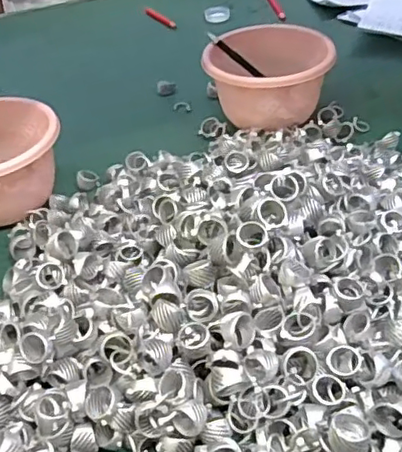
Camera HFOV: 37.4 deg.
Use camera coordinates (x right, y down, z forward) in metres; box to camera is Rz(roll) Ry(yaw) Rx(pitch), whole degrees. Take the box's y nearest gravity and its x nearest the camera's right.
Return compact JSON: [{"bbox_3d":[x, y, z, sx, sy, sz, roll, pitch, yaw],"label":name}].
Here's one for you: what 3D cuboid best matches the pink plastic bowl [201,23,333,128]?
[{"bbox_3d":[0.081,-0.170,0.704,0.143,0.083,0.117,4,42,12],"label":"pink plastic bowl"}]

